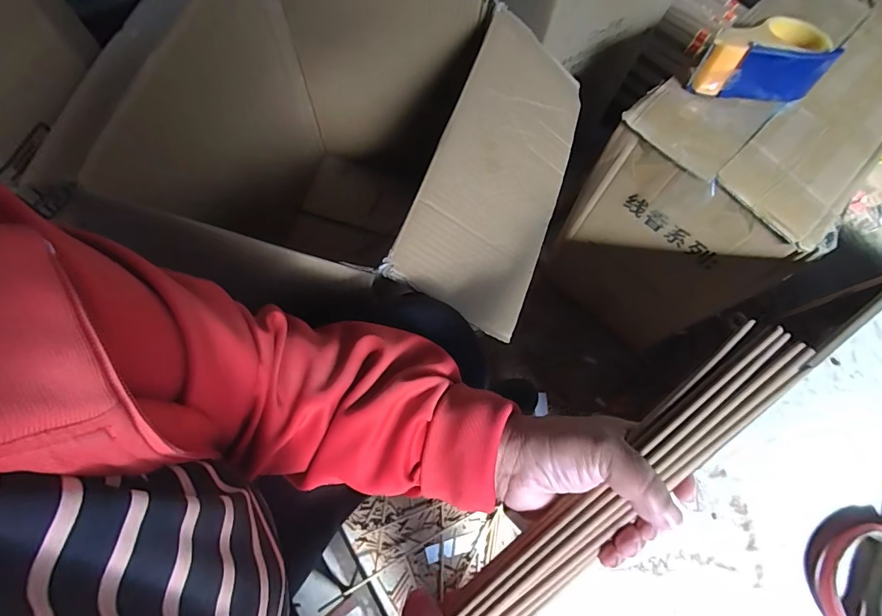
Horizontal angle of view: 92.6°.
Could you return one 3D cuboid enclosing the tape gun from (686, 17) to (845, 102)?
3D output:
[{"bbox_3d":[0.386,-0.308,0.515,0.151,0.059,0.085,4,70,-1],"label":"tape gun"}]

